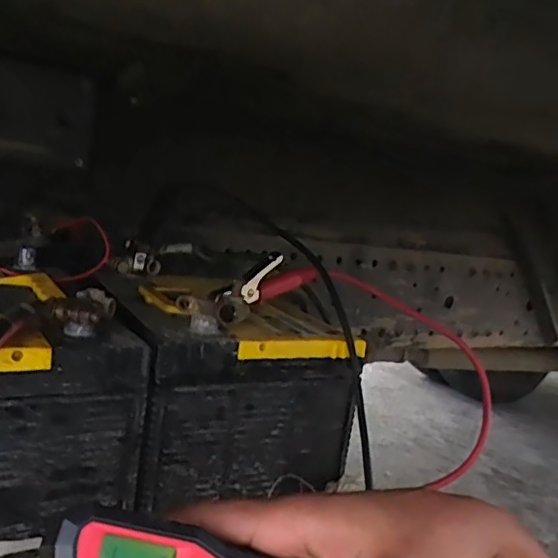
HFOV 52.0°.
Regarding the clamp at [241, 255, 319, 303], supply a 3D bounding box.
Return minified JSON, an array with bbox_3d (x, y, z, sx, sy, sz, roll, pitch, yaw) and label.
[{"bbox_3d":[-0.001,-0.002,0.444,0.080,0.027,0.018,-23,9,-42],"label":"clamp"}]

